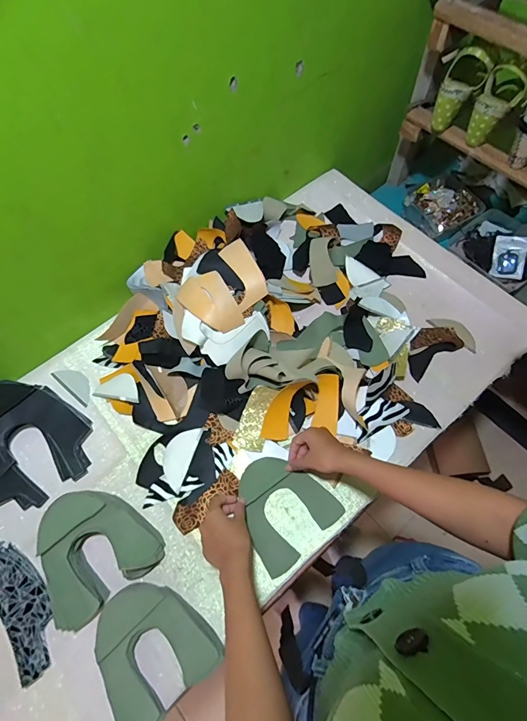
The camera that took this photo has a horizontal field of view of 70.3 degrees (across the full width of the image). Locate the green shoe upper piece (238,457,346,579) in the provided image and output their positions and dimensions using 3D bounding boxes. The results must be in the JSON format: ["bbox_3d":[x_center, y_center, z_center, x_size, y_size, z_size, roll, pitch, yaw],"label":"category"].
[{"bbox_3d":[0.027,0.240,0.622,0.150,0.010,0.155,-39,70,-14],"label":"green shoe upper piece"}]

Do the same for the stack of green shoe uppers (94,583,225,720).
[{"bbox_3d":[-0.166,0.412,0.541,0.157,0.027,0.160,-40,71,-15],"label":"stack of green shoe uppers"}]

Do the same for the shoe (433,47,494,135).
[{"bbox_3d":[0.397,-0.560,0.777,0.075,0.146,0.073,-27,66,-34],"label":"shoe"}]

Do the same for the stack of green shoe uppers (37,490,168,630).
[{"bbox_3d":[-0.272,0.294,0.589,0.166,0.048,0.168,-38,70,-14],"label":"stack of green shoe uppers"}]

